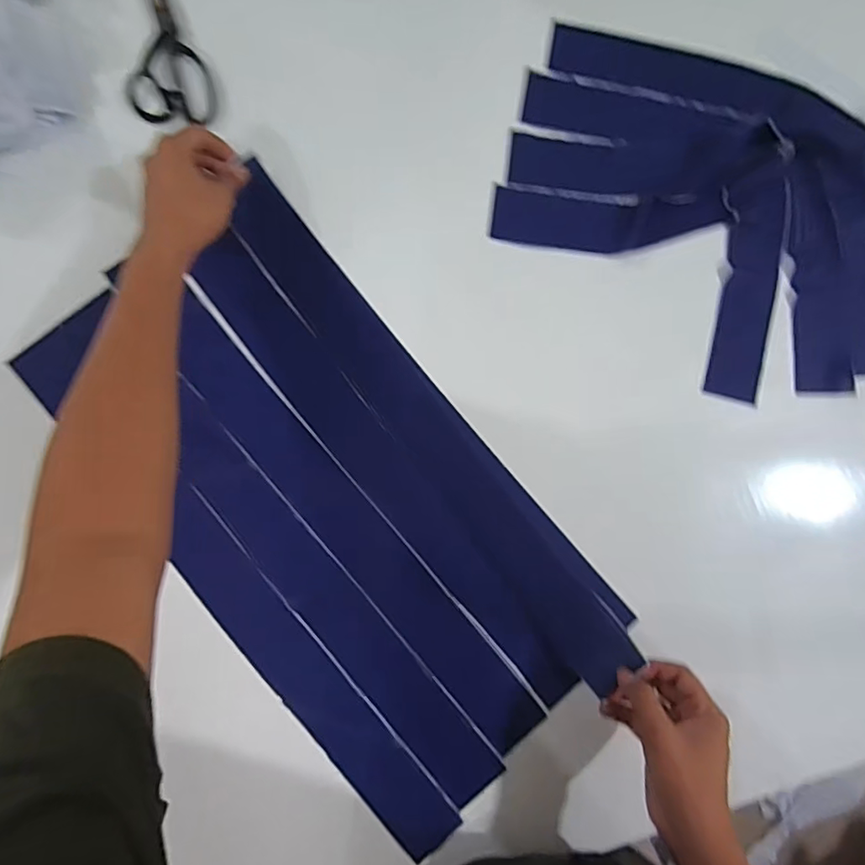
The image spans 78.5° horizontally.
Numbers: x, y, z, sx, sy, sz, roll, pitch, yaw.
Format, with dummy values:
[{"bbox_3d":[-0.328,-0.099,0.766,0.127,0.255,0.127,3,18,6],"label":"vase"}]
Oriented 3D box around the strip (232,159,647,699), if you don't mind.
[{"bbox_3d":[-0.008,-0.010,0.506,0.074,0.041,0.571,-38,88,-5],"label":"strip"}]

